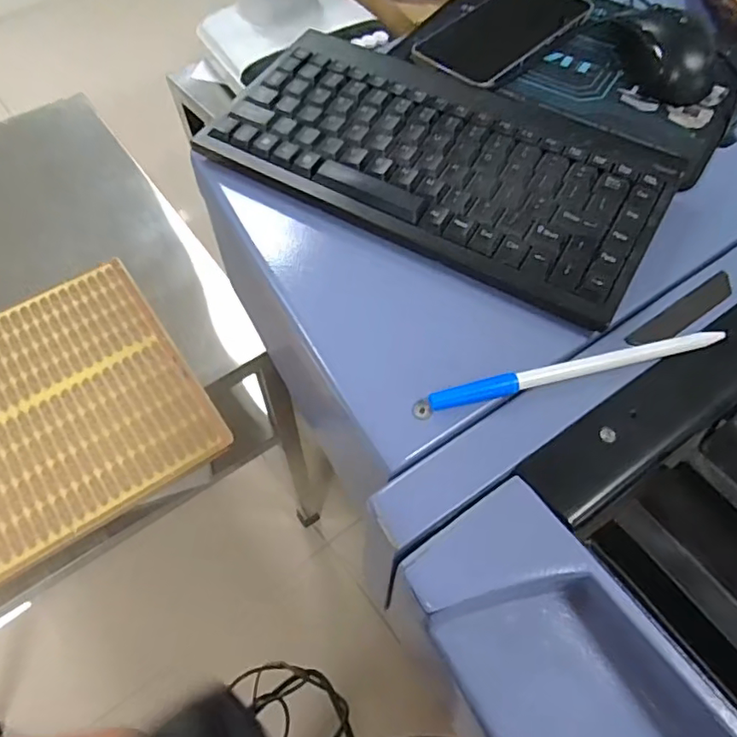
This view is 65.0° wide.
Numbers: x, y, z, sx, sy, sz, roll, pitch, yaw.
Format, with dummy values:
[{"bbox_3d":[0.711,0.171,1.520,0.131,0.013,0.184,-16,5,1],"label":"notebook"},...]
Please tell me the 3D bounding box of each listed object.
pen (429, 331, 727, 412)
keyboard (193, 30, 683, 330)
[{"bbox_3d":[0.114,-0.001,0.314,0.166,0.013,0.014,-13,60,-8],"label":"pen"},{"bbox_3d":[0.044,-0.138,0.382,0.288,0.018,0.145,29,63,17],"label":"keyboard"}]

